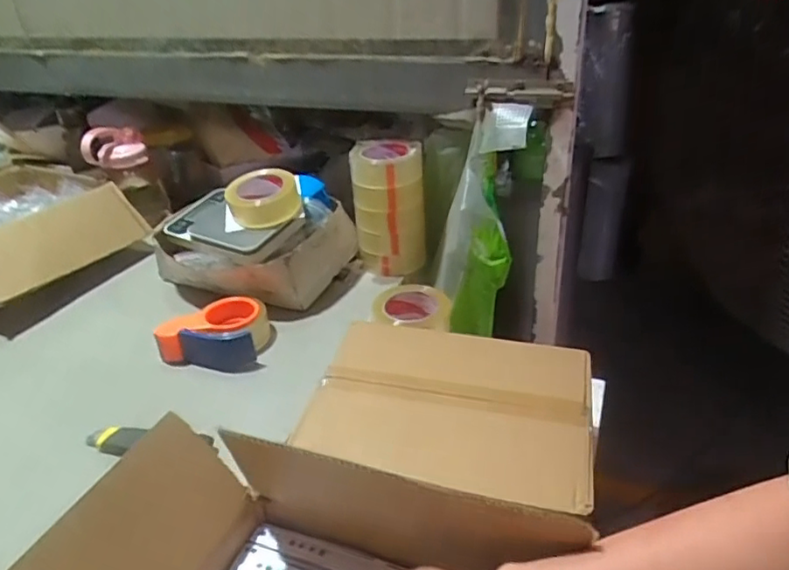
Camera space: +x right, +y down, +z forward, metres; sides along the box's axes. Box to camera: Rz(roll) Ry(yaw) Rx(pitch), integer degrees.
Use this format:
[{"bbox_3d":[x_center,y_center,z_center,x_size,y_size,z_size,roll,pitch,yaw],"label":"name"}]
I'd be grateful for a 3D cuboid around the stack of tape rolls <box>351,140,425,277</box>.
[{"bbox_3d":[-0.010,-0.129,0.974,0.113,0.198,0.103,-8,32,-7],"label":"stack of tape rolls"}]

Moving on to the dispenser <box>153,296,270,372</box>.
[{"bbox_3d":[-0.248,0.067,0.831,0.137,0.056,0.108,3,32,11],"label":"dispenser"}]

